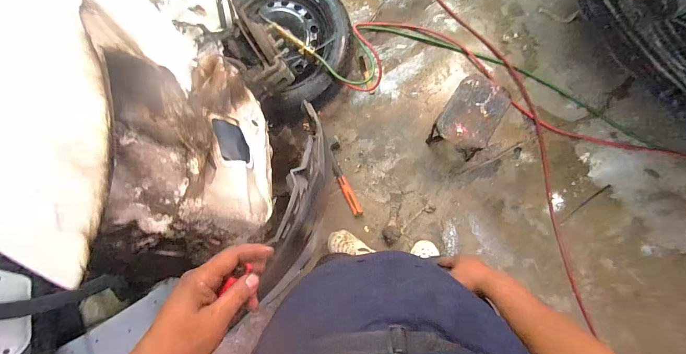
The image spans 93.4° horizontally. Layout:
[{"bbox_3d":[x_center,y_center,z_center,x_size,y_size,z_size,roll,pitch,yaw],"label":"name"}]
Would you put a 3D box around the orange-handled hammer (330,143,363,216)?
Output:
[{"bbox_3d":[0.005,0.013,1.470,0.062,0.035,0.341,-20,86,6],"label":"orange-handled hammer"}]

